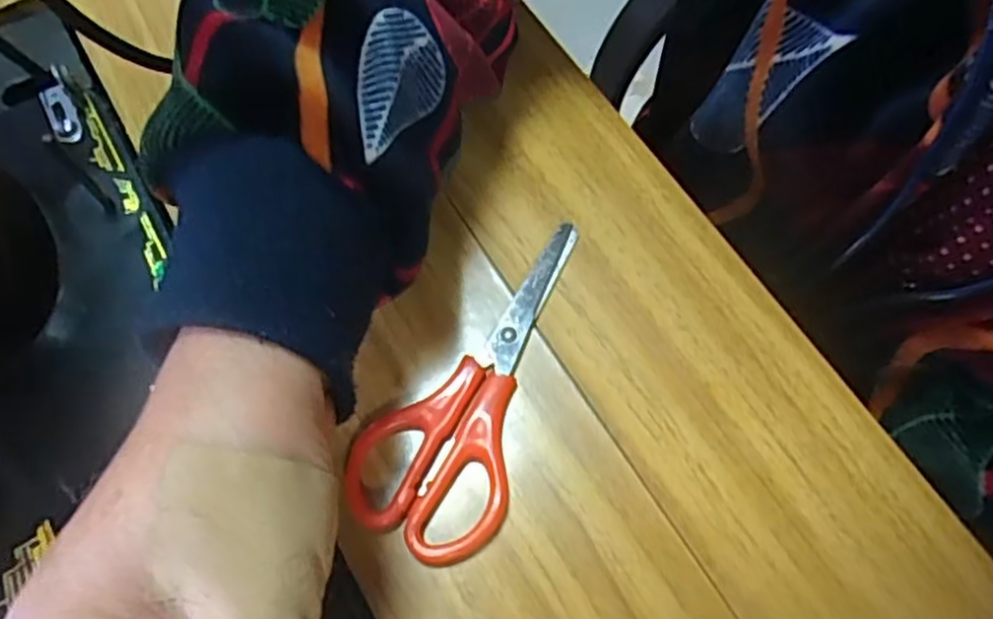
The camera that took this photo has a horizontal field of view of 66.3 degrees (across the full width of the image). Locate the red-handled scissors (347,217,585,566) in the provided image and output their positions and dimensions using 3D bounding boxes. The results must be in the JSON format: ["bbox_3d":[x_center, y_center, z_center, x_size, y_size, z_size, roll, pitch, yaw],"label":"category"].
[{"bbox_3d":[-0.010,0.020,0.258,0.049,0.004,0.122,17,67,8],"label":"red-handled scissors"}]

